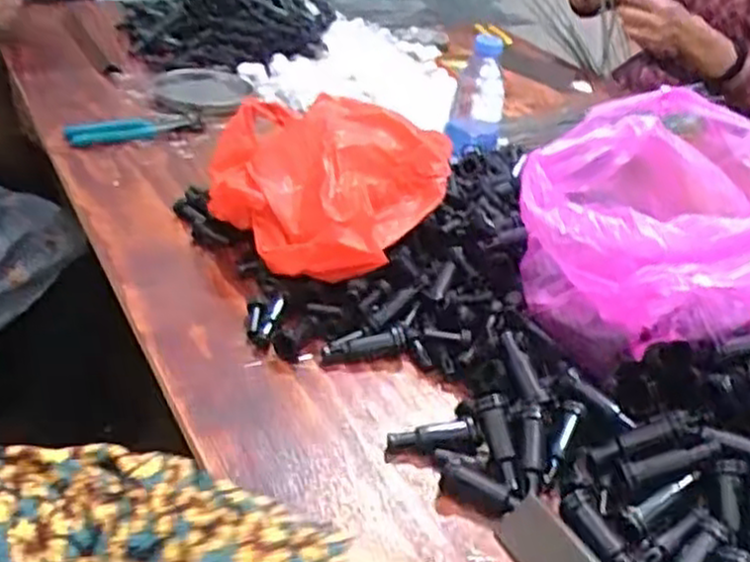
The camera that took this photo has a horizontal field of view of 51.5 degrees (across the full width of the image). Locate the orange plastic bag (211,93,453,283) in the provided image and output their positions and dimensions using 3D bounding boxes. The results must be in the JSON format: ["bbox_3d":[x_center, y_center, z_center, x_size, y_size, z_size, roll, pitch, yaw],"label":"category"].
[{"bbox_3d":[-0.056,-0.099,0.738,0.232,0.085,0.210,13,33,9],"label":"orange plastic bag"}]

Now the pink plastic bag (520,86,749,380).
[{"bbox_3d":[0.254,-0.044,0.657,0.219,0.138,0.283,27,38,28],"label":"pink plastic bag"}]

